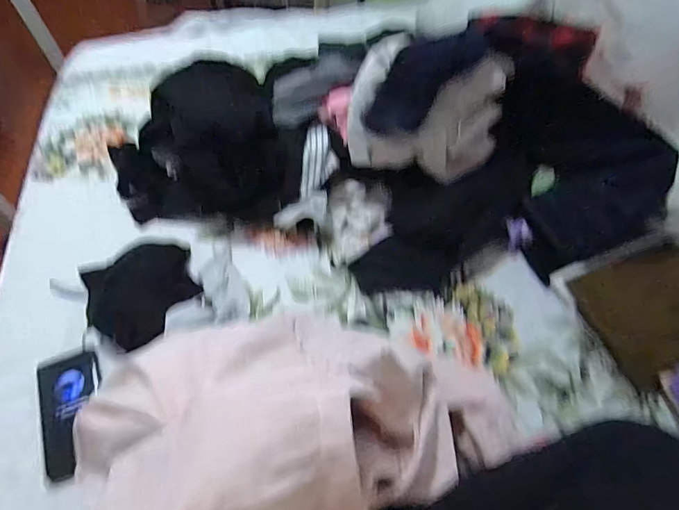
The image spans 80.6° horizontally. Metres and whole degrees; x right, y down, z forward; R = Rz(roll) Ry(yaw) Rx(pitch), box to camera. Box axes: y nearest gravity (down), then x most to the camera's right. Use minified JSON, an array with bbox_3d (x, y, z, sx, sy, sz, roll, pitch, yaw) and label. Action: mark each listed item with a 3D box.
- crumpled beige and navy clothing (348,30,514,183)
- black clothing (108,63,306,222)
[{"bbox_3d":[0.144,-0.238,0.657,0.252,0.185,0.110,11,55,5],"label":"crumpled beige and navy clothing"},{"bbox_3d":[-0.264,-0.197,0.769,0.329,0.120,0.346,-21,59,-17],"label":"black clothing"}]

